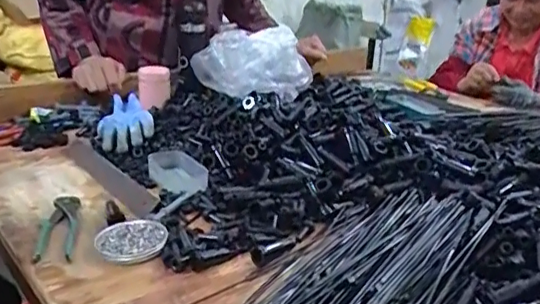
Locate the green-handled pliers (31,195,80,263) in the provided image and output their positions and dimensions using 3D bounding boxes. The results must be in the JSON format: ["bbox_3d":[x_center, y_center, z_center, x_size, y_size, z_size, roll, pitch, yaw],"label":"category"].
[{"bbox_3d":[-0.286,0.106,0.752,0.053,0.027,0.177,-2,22,-12],"label":"green-handled pliers"}]

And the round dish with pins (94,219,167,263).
[{"bbox_3d":[-0.178,0.115,0.723,0.087,0.022,0.083,-3,24,1],"label":"round dish with pins"}]

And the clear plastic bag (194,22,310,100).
[{"bbox_3d":[-0.033,-0.196,1.214,0.245,0.125,0.184,-12,25,-32],"label":"clear plastic bag"}]

